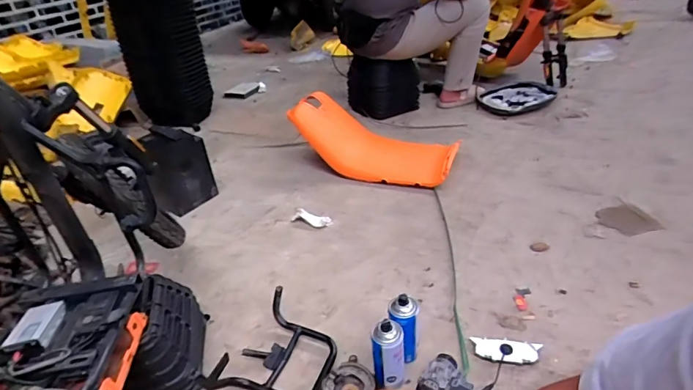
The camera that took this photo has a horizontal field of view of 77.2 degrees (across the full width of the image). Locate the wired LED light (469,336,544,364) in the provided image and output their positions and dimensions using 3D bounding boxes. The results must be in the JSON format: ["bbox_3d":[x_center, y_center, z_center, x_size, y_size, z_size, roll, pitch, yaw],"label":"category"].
[{"bbox_3d":[0.359,0.345,0.973,0.141,0.012,0.061,1,34,11],"label":"wired LED light"}]

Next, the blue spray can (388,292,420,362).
[{"bbox_3d":[0.125,0.296,0.944,0.063,0.176,0.073,-19,35,-20],"label":"blue spray can"}]

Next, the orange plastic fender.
[{"bbox_3d":[0.095,-0.193,1.734,0.637,0.160,0.293,22,37,4],"label":"orange plastic fender"}]

